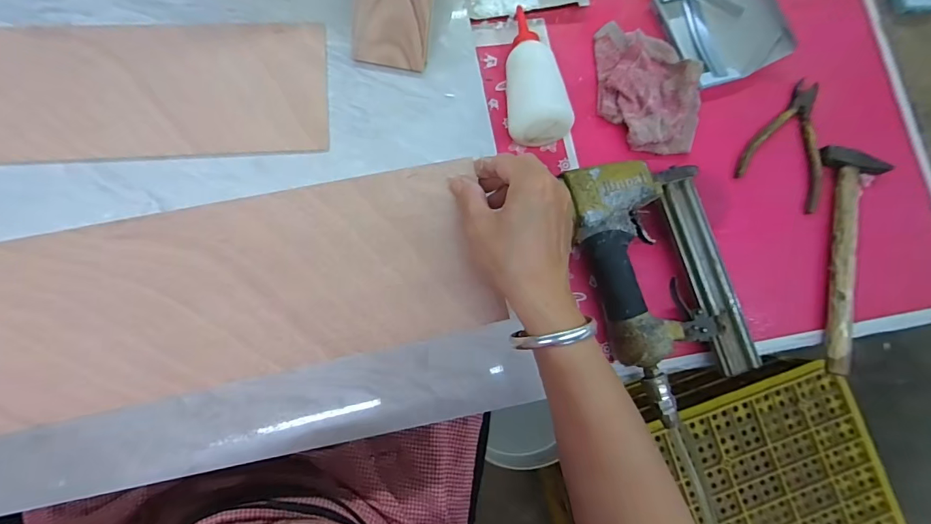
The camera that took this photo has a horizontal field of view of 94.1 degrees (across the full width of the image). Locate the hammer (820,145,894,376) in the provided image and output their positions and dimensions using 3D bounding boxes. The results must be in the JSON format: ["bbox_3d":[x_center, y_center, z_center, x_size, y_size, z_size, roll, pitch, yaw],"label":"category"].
[{"bbox_3d":[0.423,-0.006,0.463,0.079,0.032,0.251,11,81,-3],"label":"hammer"}]

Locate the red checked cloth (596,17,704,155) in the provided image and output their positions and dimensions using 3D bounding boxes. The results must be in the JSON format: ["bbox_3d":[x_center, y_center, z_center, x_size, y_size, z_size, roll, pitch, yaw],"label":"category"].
[{"bbox_3d":[0.205,-0.199,0.479,0.110,0.036,0.154,2,82,-4],"label":"red checked cloth"}]

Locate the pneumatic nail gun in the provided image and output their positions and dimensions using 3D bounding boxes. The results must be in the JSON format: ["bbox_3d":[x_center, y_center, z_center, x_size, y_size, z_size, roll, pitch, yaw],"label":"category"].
[{"bbox_3d":[0.192,0.014,0.424,0.137,0.053,0.235,-19,84,-7],"label":"pneumatic nail gun"}]

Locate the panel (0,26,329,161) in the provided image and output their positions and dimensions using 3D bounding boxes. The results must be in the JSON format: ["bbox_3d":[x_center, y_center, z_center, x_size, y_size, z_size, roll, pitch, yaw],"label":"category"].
[{"bbox_3d":[-0.415,-0.165,0.419,0.546,0.008,0.135,-4,82,-5],"label":"panel"}]

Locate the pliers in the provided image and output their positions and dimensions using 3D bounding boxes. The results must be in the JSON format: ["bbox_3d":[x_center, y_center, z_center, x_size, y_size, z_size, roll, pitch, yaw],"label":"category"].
[{"bbox_3d":[0.377,-0.139,0.493,0.094,0.011,0.146,30,81,0],"label":"pliers"}]

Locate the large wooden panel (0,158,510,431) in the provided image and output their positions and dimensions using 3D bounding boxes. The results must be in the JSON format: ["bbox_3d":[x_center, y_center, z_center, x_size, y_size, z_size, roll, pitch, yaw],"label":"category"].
[{"bbox_3d":[-0.248,0.032,0.329,0.529,0.010,0.138,-11,83,-7],"label":"large wooden panel"}]

